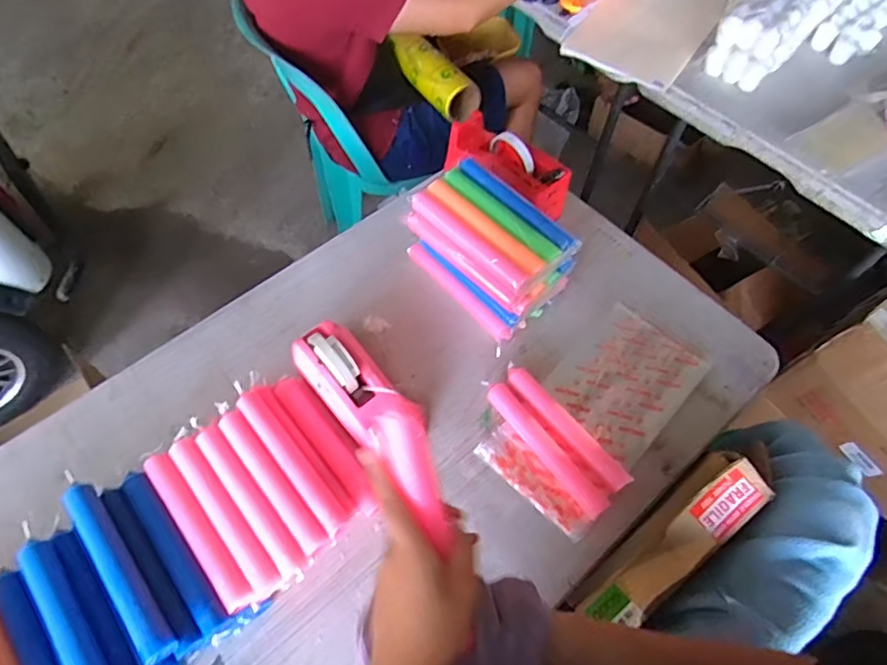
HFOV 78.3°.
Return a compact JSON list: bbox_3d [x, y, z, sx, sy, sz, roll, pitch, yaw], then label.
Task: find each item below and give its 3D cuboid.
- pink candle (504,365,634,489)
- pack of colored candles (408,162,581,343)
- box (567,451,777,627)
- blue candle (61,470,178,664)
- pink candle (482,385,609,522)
[{"bbox_3d":[0.152,0.115,0.685,0.031,0.028,0.197,-35,68,-18],"label":"pink candle"},{"bbox_3d":[0.060,-0.113,0.751,0.116,0.134,0.202,-39,69,-19],"label":"pack of colored candles"},{"bbox_3d":[0.266,0.241,0.628,0.245,0.041,0.078,-41,69,-2],"label":"box"},{"bbox_3d":[-0.325,0.224,0.534,0.026,0.021,0.211,-37,68,-19],"label":"blue candle"},{"bbox_3d":[0.122,0.138,0.673,0.028,0.021,0.203,-33,67,-17],"label":"pink candle"}]

